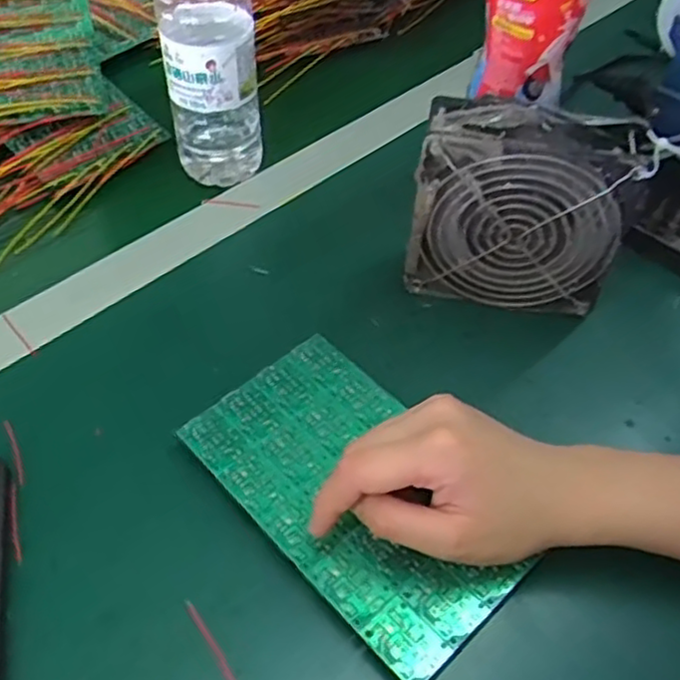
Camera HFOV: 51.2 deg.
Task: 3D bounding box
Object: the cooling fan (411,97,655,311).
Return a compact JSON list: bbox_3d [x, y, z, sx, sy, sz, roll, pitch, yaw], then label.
[{"bbox_3d":[0.104,-0.072,0.423,0.123,0.125,0.046,10,51,3],"label":"cooling fan"}]

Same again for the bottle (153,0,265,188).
[{"bbox_3d":[-0.088,-0.205,0.474,0.066,0.199,0.056,-5,52,-8],"label":"bottle"}]

